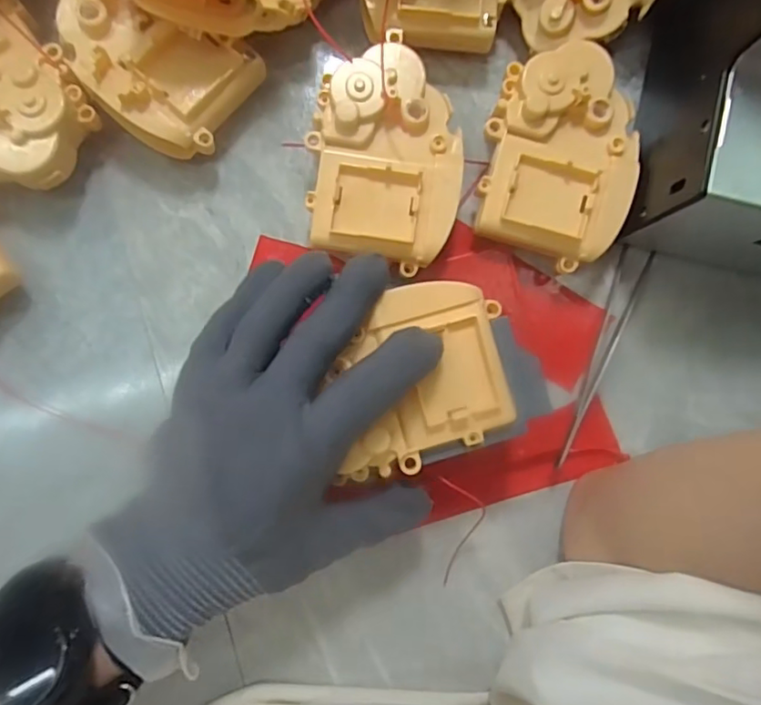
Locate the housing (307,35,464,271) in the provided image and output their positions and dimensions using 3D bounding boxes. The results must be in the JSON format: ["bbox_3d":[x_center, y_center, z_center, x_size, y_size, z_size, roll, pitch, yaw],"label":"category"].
[{"bbox_3d":[0.002,-0.096,0.278,0.075,0.037,0.106,12,88,-2],"label":"housing"}]

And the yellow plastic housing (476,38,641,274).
[{"bbox_3d":[0.089,-0.096,0.281,0.071,0.037,0.100,14,88,-2],"label":"yellow plastic housing"}]

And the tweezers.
[{"bbox_3d":[0.114,0.000,0.293,0.018,0.011,0.120,25,88,-1],"label":"tweezers"}]

